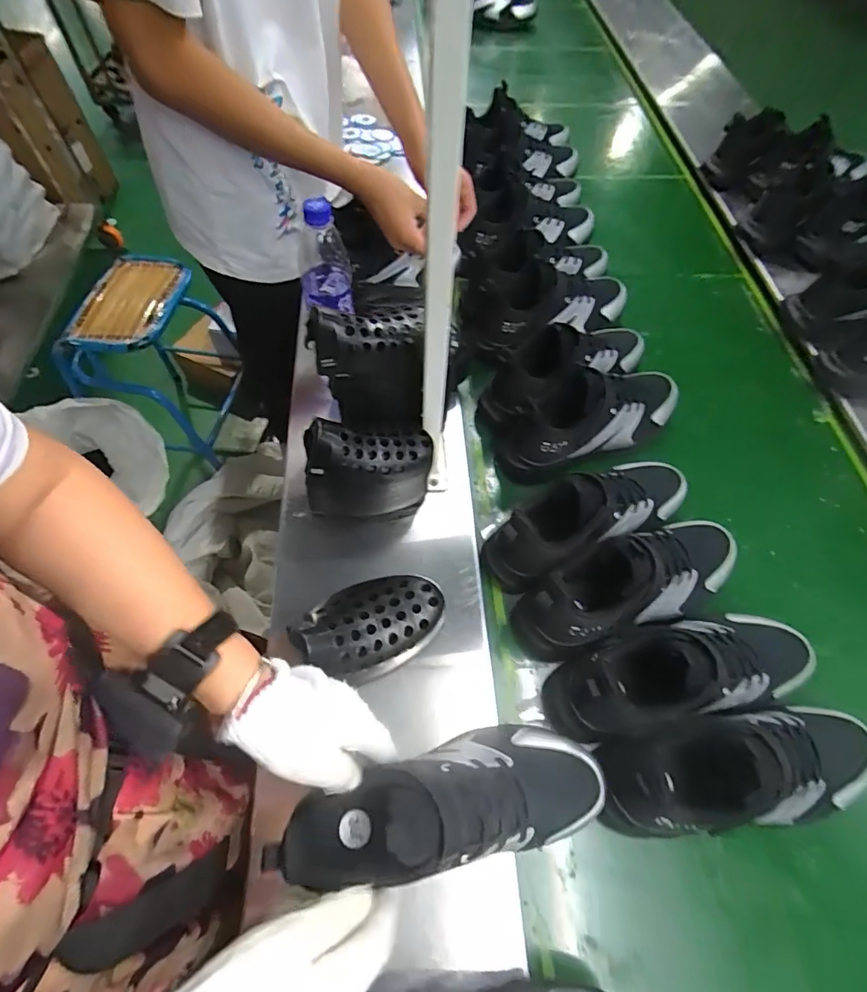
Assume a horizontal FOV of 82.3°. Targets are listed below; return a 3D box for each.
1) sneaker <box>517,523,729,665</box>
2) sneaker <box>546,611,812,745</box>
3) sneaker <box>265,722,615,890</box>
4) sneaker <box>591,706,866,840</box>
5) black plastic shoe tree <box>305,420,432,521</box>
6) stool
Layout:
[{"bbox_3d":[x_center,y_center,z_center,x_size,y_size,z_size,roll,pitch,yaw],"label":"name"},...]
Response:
[{"bbox_3d":[0.226,0.092,0.547,0.274,0.129,0.094,-21,63,-12],"label":"sneaker"},{"bbox_3d":[0.255,0.174,0.498,0.275,0.119,0.091,-11,62,-7],"label":"sneaker"},{"bbox_3d":[0.023,0.238,0.394,0.241,0.107,0.089,-9,62,-7],"label":"sneaker"},{"bbox_3d":[0.289,0.253,0.454,0.270,0.126,0.098,-4,61,-4],"label":"sneaker"},{"bbox_3d":[-0.073,-0.025,0.558,0.141,0.153,0.059,-6,61,-5],"label":"black plastic shoe tree"},{"bbox_3d":[-0.761,-0.359,1.415,0.303,0.533,0.370,8,61,3],"label":"stool"}]

